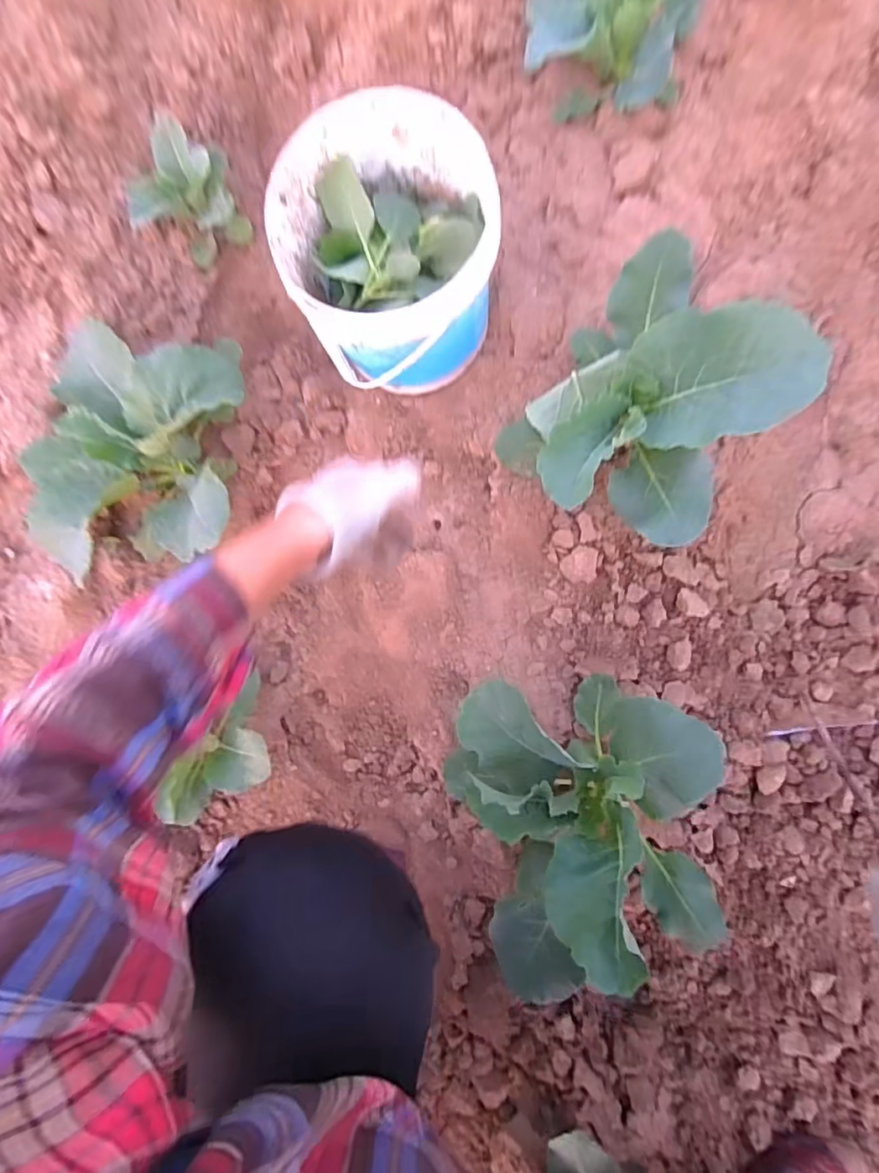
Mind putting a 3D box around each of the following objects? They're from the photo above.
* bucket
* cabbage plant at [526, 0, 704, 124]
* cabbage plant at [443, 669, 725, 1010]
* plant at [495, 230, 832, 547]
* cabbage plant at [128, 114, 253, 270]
[{"bbox_3d":[-0.044,-0.350,0.598,0.208,0.191,0.218,0,89,7],"label":"bucket"},{"bbox_3d":[0.198,-0.641,0.600,0.176,0.134,0.182,19,91,7],"label":"cabbage plant"},{"bbox_3d":[0.144,0.242,0.533,0.218,0.175,0.297,-8,87,8],"label":"cabbage plant"},{"bbox_3d":[0.201,-0.176,0.537,0.216,0.152,0.240,36,93,6],"label":"plant"},{"bbox_3d":[-0.306,-0.485,0.689,0.125,0.085,0.122,0,89,7],"label":"cabbage plant"}]

